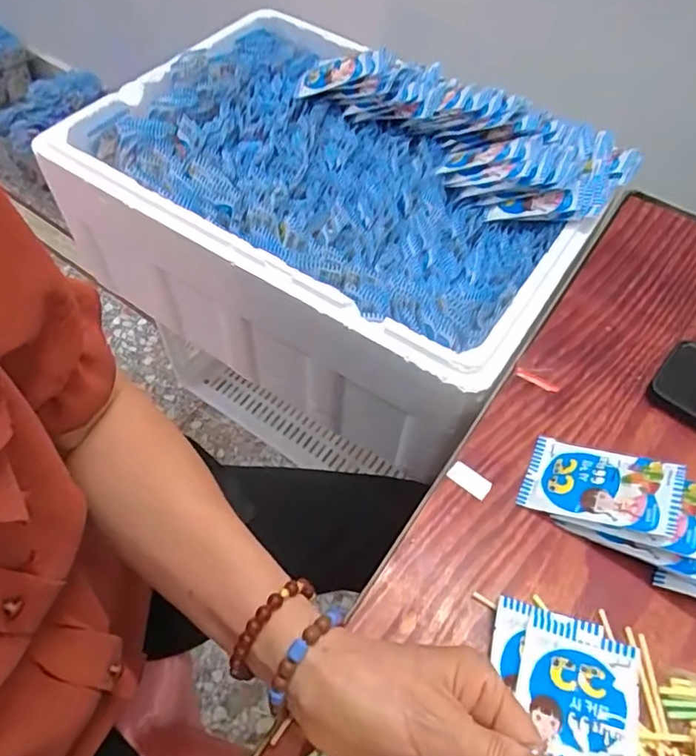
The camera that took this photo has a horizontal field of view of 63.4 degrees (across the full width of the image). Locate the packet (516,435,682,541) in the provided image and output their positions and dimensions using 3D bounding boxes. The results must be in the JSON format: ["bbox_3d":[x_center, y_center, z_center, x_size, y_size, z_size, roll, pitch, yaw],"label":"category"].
[{"bbox_3d":[0.186,0.077,0.417,0.103,0.012,0.066,6,49,32],"label":"packet"}]

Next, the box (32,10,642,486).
[{"bbox_3d":[-0.010,-0.202,0.699,0.540,0.224,0.390,31,58,16],"label":"box"}]

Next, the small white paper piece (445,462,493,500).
[{"bbox_3d":[0.094,0.078,0.434,0.033,0.004,0.017,31,58,17],"label":"small white paper piece"}]

